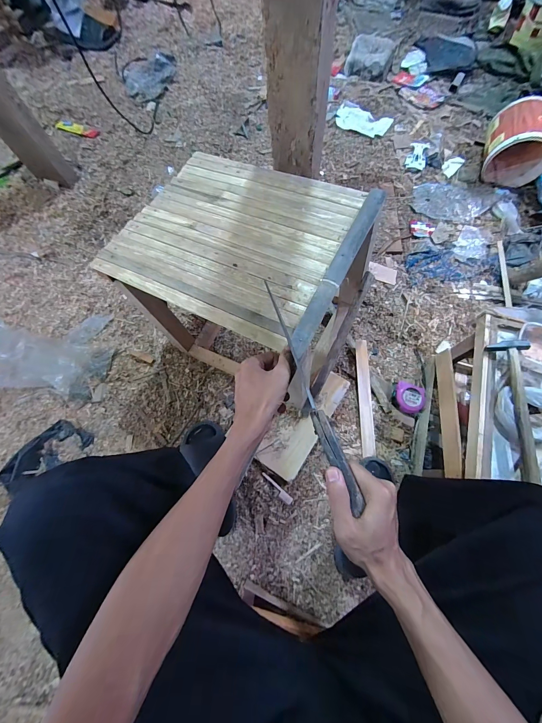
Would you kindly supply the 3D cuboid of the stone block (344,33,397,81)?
[{"bbox_3d":[0.420,-1.282,1.231,0.172,0.067,0.192,21,73,9],"label":"stone block"}]

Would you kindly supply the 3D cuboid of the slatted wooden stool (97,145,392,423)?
[{"bbox_3d":[-0.042,-0.162,0.630,0.421,0.342,0.326,27,74,11],"label":"slatted wooden stool"}]

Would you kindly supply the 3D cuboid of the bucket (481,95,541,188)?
[{"bbox_3d":[0.826,-0.728,0.968,0.191,0.161,0.183,14,72,7],"label":"bucket"}]

